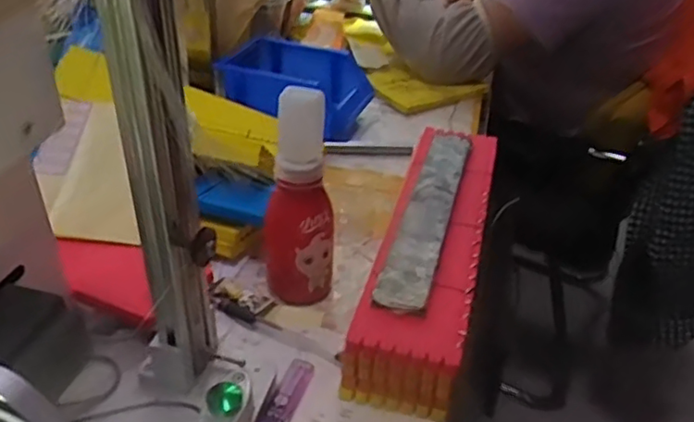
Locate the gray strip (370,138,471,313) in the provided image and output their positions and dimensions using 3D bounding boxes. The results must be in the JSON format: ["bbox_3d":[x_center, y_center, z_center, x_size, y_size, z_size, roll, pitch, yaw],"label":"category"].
[{"bbox_3d":[0.075,-0.006,0.580,0.038,0.011,0.274,12,36,12],"label":"gray strip"}]

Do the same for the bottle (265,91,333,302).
[{"bbox_3d":[-0.035,-0.008,0.523,0.054,0.172,0.051,28,42,29],"label":"bottle"}]

